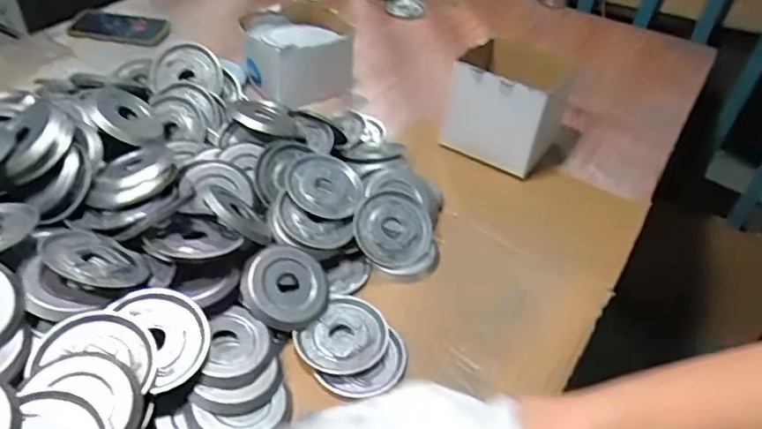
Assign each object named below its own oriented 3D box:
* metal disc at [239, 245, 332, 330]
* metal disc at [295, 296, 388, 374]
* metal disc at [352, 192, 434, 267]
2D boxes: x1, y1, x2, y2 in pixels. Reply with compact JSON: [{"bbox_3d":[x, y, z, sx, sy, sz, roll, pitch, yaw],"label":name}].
[{"bbox_3d":[-0.088,0.065,0.528,0.077,0.021,0.082,30,51,-10],"label":"metal disc"},{"bbox_3d":[-0.032,0.112,0.519,0.072,0.006,0.083,27,47,23],"label":"metal disc"},{"bbox_3d":[0.013,0.015,0.610,0.081,0.007,0.085,5,72,-16],"label":"metal disc"}]

